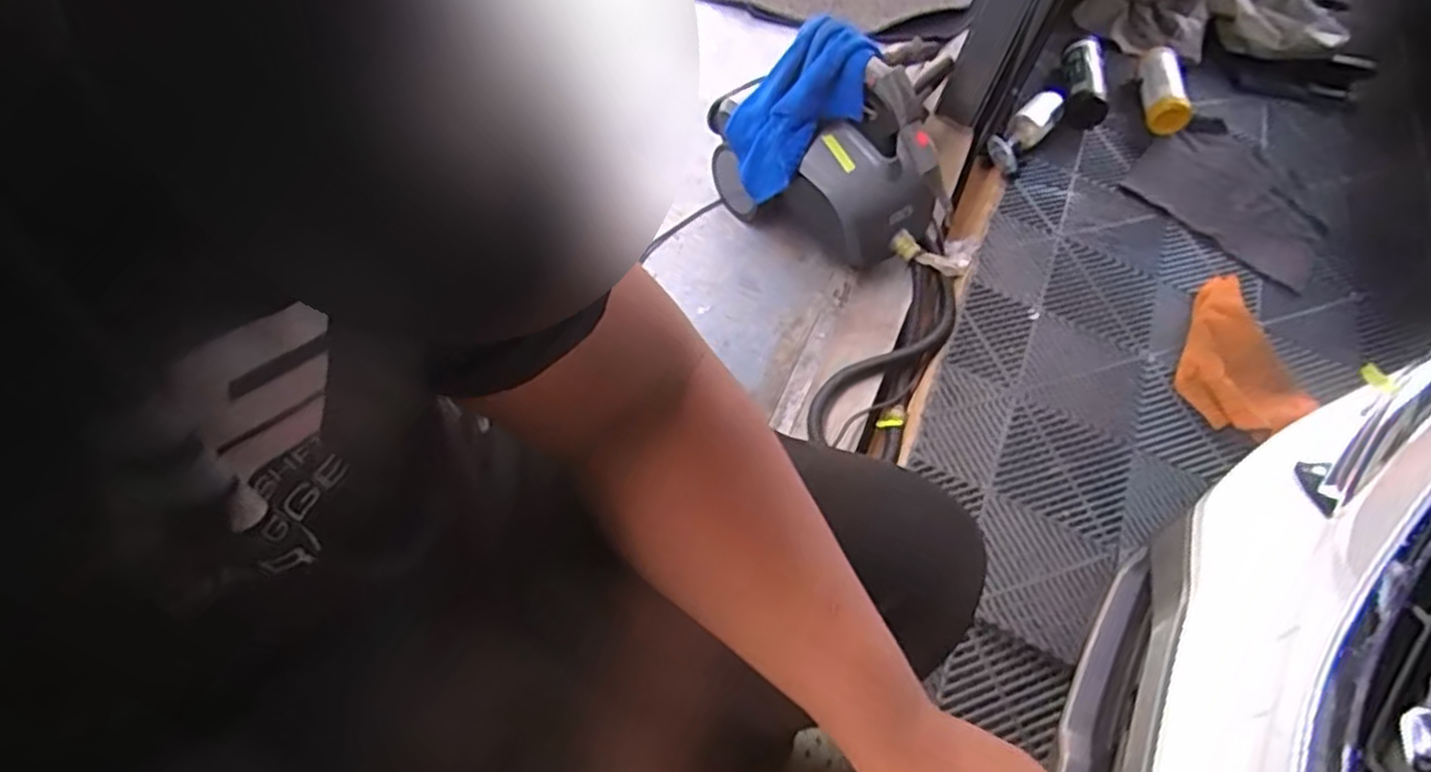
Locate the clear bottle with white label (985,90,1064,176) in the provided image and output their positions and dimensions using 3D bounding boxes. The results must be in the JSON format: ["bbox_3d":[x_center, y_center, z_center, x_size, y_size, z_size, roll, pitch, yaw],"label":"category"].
[{"bbox_3d":[0.608,-0.494,1.473,0.184,0.093,0.083,-49,64,13],"label":"clear bottle with white label"}]

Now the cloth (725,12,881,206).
[{"bbox_3d":[0.120,-0.431,1.189,0.157,0.298,0.057,52,36,0],"label":"cloth"}]

